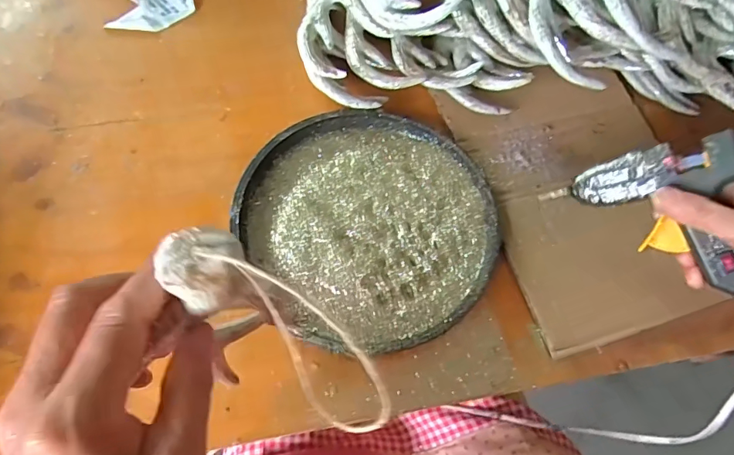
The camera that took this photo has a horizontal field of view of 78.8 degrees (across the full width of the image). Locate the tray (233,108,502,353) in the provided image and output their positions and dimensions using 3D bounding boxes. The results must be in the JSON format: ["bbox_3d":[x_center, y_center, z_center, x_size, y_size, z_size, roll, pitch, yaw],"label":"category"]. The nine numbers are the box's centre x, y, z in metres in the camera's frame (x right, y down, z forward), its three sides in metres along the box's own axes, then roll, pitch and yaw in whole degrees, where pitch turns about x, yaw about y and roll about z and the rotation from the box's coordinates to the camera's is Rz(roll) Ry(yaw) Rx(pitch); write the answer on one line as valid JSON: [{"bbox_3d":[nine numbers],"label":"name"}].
[{"bbox_3d":[0.003,-0.009,0.403,0.217,0.022,0.225,2,63,-3],"label":"tray"}]

